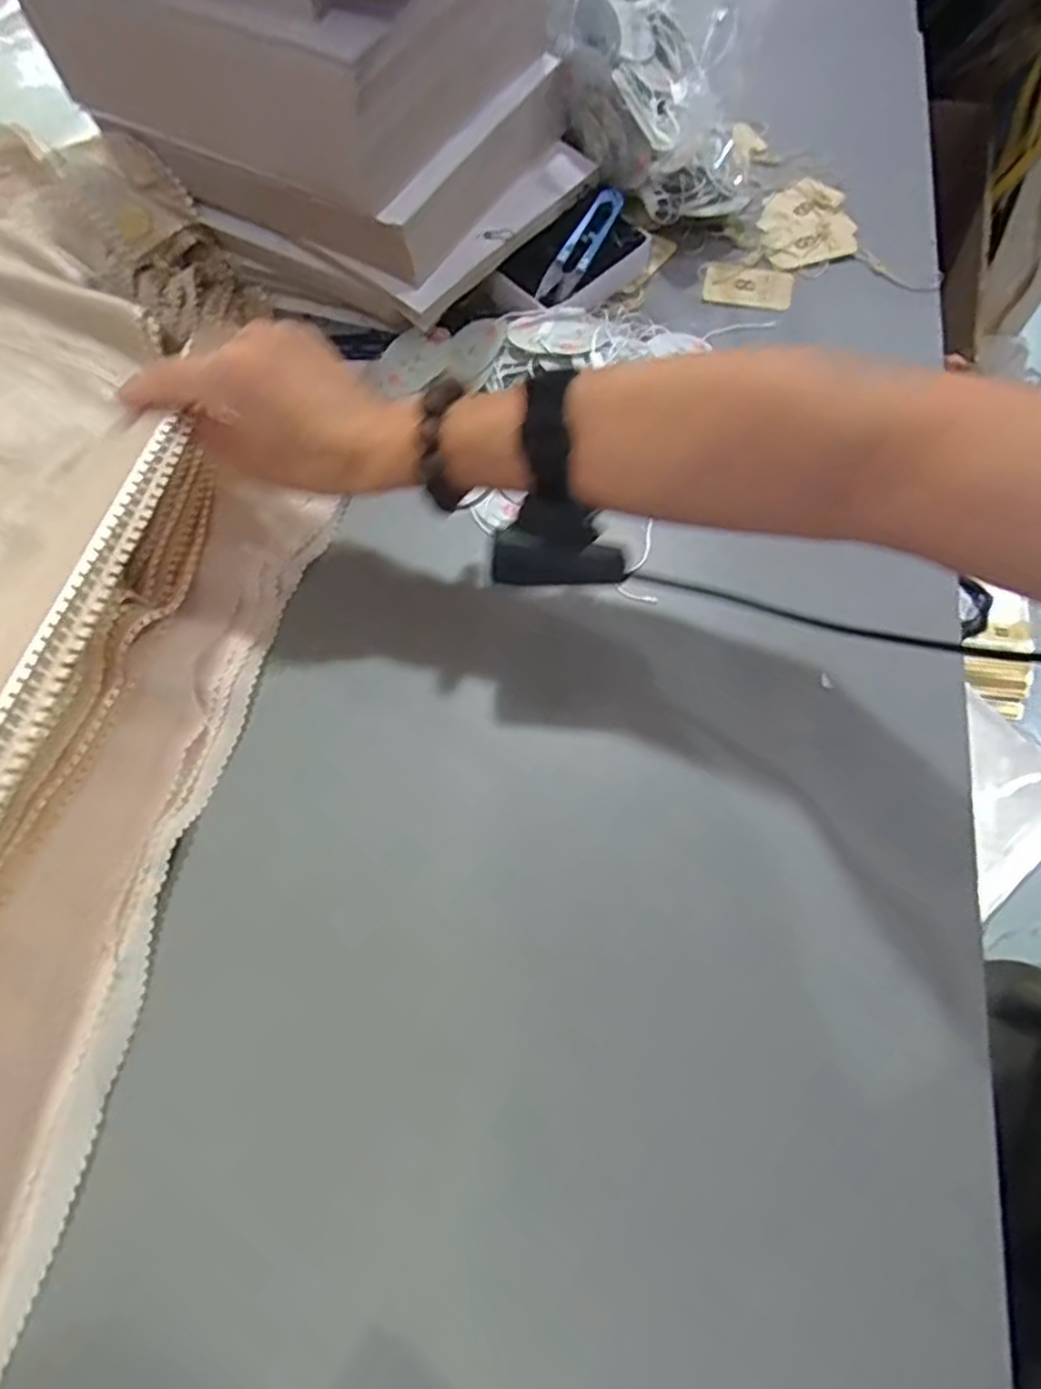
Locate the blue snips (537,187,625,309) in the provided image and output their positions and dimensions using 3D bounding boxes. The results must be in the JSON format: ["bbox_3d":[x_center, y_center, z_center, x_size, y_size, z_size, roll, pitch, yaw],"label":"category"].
[{"bbox_3d":[0.042,-0.321,0.526,0.029,0.015,0.100,27,83,12],"label":"blue snips"}]

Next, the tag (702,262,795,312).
[{"bbox_3d":[0.171,-0.306,0.545,0.064,0.004,0.041,13,73,10],"label":"tag"}]

